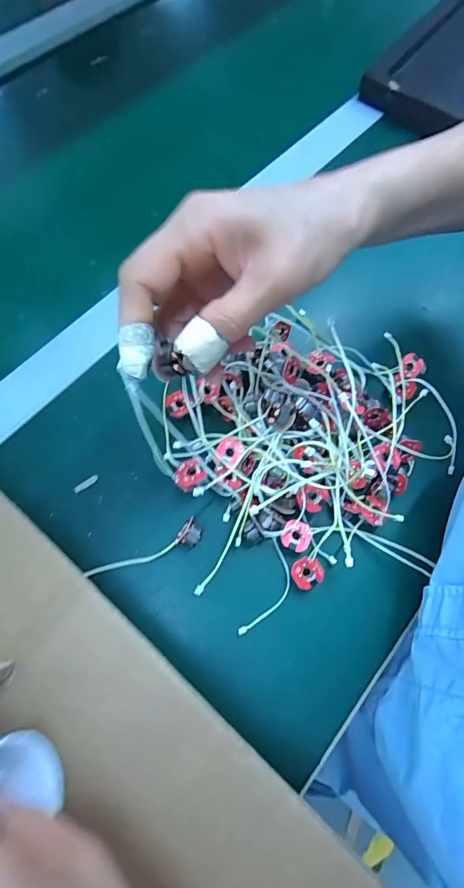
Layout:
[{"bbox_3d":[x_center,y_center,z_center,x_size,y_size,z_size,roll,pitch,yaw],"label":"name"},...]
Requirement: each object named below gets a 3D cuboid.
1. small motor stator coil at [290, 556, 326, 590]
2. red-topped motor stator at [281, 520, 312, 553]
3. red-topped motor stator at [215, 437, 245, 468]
[{"bbox_3d":[0.049,0.085,0.280,0.020,0.011,0.018,-22,72,-11],"label":"small motor stator coil"},{"bbox_3d":[0.044,0.062,0.288,0.020,0.007,0.019,1,69,-2],"label":"red-topped motor stator"},{"bbox_3d":[-0.002,0.004,0.297,0.019,0.009,0.018,1,69,-2],"label":"red-topped motor stator"}]

